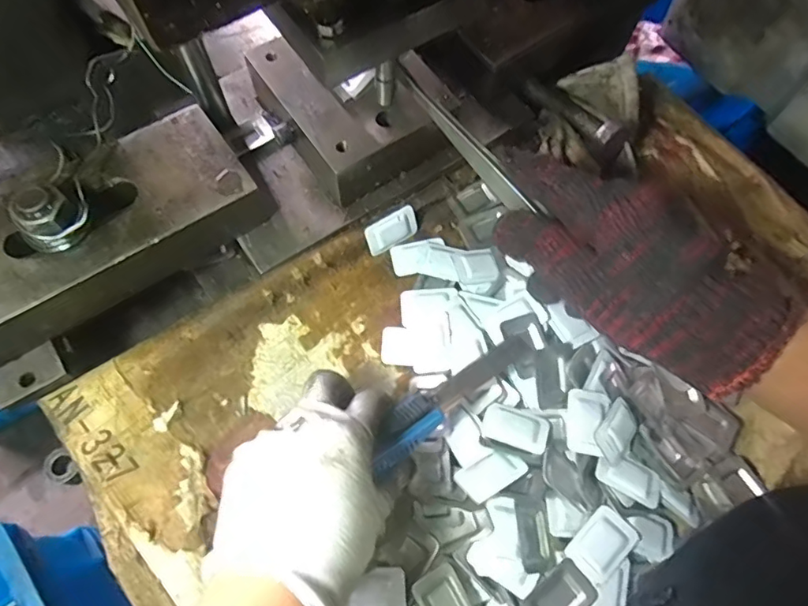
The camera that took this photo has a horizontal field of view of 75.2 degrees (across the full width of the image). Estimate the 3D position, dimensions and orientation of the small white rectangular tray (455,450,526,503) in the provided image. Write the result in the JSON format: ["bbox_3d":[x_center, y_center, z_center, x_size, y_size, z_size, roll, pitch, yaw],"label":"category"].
[{"bbox_3d":[0.053,0.103,0.318,0.039,0.004,0.022,-32,61,-3],"label":"small white rectangular tray"}]

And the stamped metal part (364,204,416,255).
[{"bbox_3d":[-0.008,-0.051,0.378,0.040,0.025,0.007,-29,34,-13],"label":"stamped metal part"}]

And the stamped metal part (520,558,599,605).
[{"bbox_3d":[0.088,0.168,0.296,0.041,0.007,0.026,-35,74,-15],"label":"stamped metal part"}]

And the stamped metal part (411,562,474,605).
[{"bbox_3d":[0.024,0.170,0.295,0.028,0.008,0.040,-27,72,-13],"label":"stamped metal part"}]

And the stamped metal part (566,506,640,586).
[{"bbox_3d":[0.117,0.142,0.309,0.039,0.004,0.027,-41,76,-17],"label":"stamped metal part"}]

